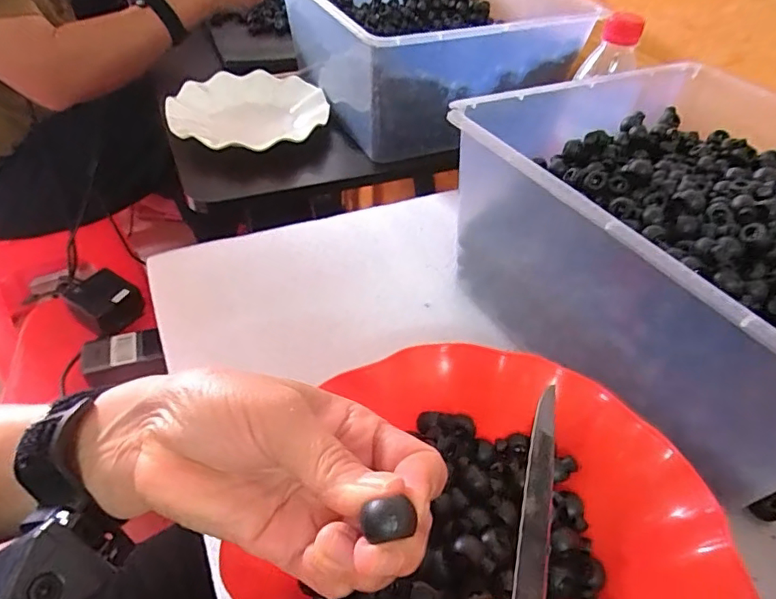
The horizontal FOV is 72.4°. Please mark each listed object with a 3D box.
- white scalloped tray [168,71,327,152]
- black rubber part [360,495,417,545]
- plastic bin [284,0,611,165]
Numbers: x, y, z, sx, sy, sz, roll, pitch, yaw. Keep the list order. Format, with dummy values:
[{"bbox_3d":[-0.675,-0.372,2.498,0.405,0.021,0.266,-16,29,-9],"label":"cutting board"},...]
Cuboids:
[{"bbox_3d":[-0.166,-0.226,0.632,0.180,0.018,0.170,-23,51,-24],"label":"white scalloped tray"},{"bbox_3d":[0.001,0.070,0.167,0.016,0.011,0.011,-7,46,-11],"label":"black rubber part"},{"bbox_3d":[0.048,-0.321,0.662,0.312,0.132,0.292,-16,48,-18],"label":"plastic bin"}]

